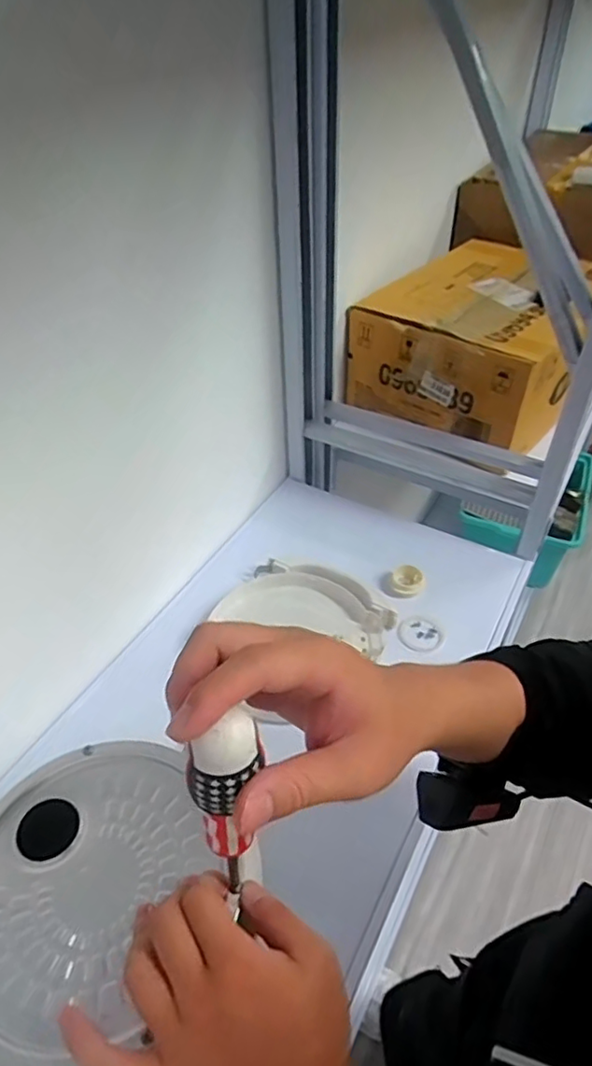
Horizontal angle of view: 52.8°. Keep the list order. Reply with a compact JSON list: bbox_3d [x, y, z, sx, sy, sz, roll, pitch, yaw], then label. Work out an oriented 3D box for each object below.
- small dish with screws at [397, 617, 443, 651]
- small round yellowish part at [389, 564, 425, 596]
[{"bbox_3d":[0.158,0.129,0.759,0.056,0.010,0.049,9,45,6],"label":"small dish with screws"},{"bbox_3d":[0.150,0.063,0.815,0.034,0.028,0.043,-9,46,-12],"label":"small round yellowish part"}]

